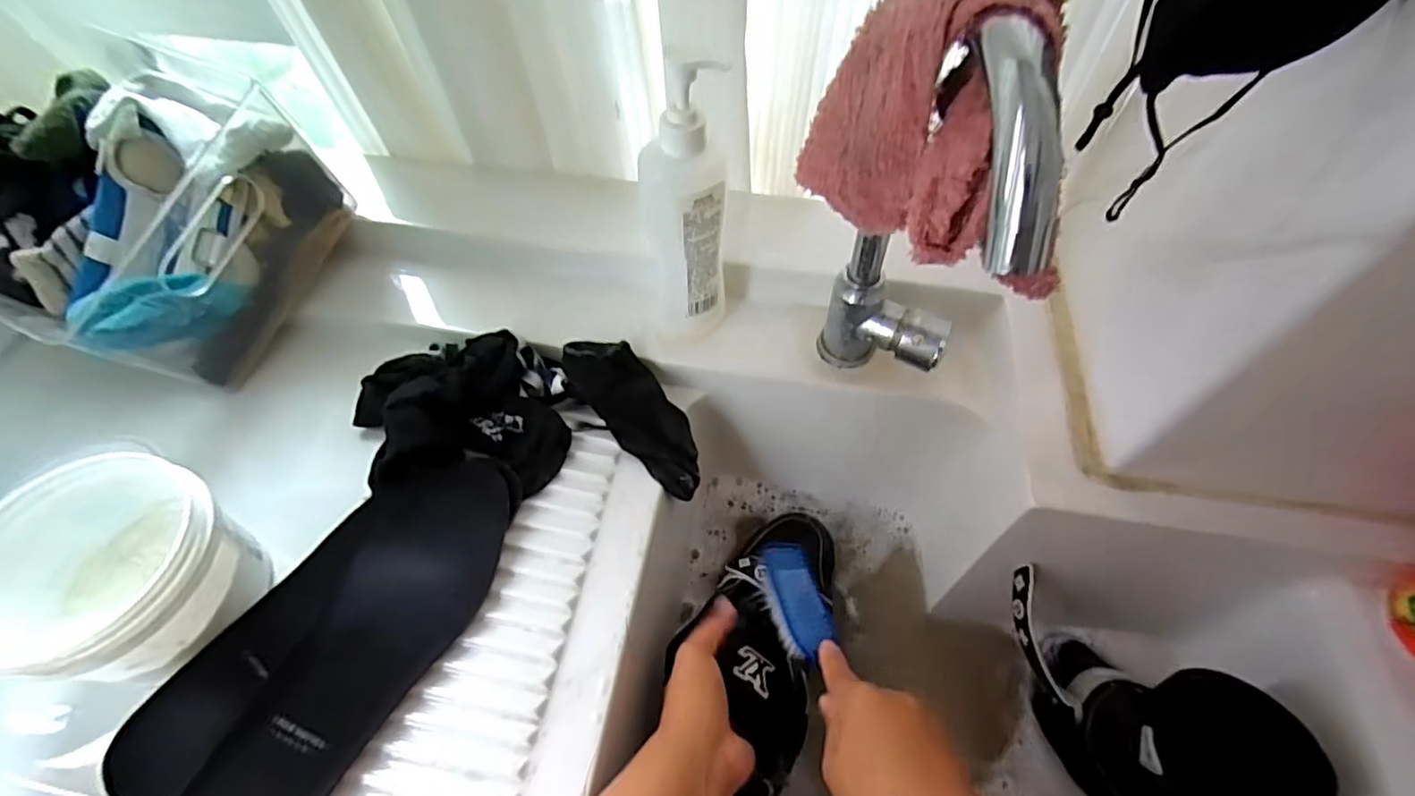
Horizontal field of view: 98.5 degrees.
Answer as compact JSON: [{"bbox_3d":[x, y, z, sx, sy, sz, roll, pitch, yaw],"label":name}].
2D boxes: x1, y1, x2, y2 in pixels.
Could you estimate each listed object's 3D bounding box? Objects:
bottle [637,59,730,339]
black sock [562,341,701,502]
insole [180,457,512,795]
[{"bbox_3d":[-0.016,-0.128,0.442,0.059,0.202,0.041,-4,57,-1],"label":"bottle"},{"bbox_3d":[-0.057,0.011,0.503,0.057,0.022,0.155,-38,84,-21],"label":"black sock"},{"bbox_3d":[-0.211,0.158,0.387,0.080,0.020,0.265,26,57,-2],"label":"insole"}]

